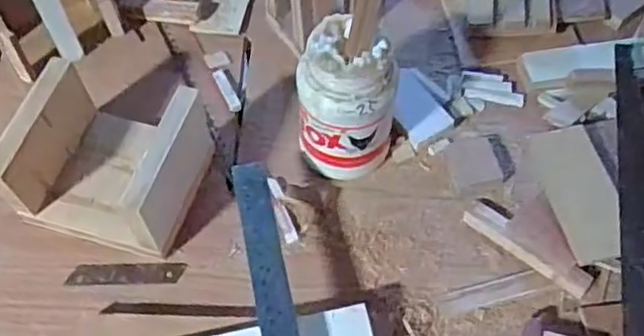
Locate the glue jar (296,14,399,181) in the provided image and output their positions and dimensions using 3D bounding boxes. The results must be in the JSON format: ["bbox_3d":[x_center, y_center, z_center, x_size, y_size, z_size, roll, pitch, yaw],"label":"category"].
[{"bbox_3d":[0.019,-0.051,0.536,0.080,0.133,0.071,6,60,4],"label":"glue jar"}]

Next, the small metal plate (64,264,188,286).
[{"bbox_3d":[-0.158,0.086,0.535,0.093,0.006,0.016,-1,73,3],"label":"small metal plate"}]

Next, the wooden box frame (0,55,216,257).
[{"bbox_3d":[-0.172,-0.007,0.530,0.128,0.082,0.117,16,62,9],"label":"wooden box frame"}]

